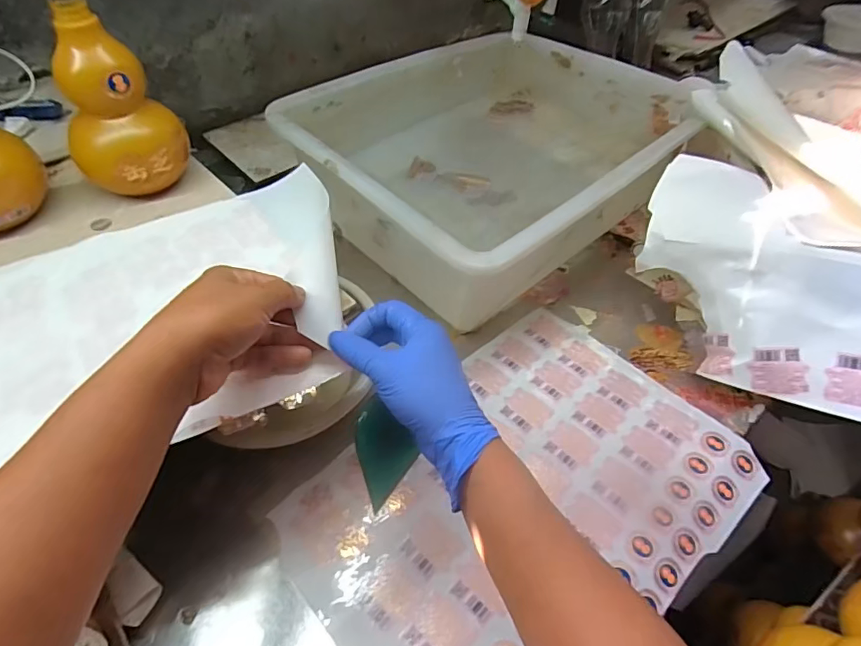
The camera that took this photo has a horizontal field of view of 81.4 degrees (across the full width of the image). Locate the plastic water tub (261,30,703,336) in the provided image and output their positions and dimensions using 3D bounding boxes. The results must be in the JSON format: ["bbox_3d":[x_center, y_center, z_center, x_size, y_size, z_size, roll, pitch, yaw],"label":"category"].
[{"bbox_3d":[0.088,-0.222,0.670,0.476,0.146,0.371,-33,61,-27],"label":"plastic water tub"}]

